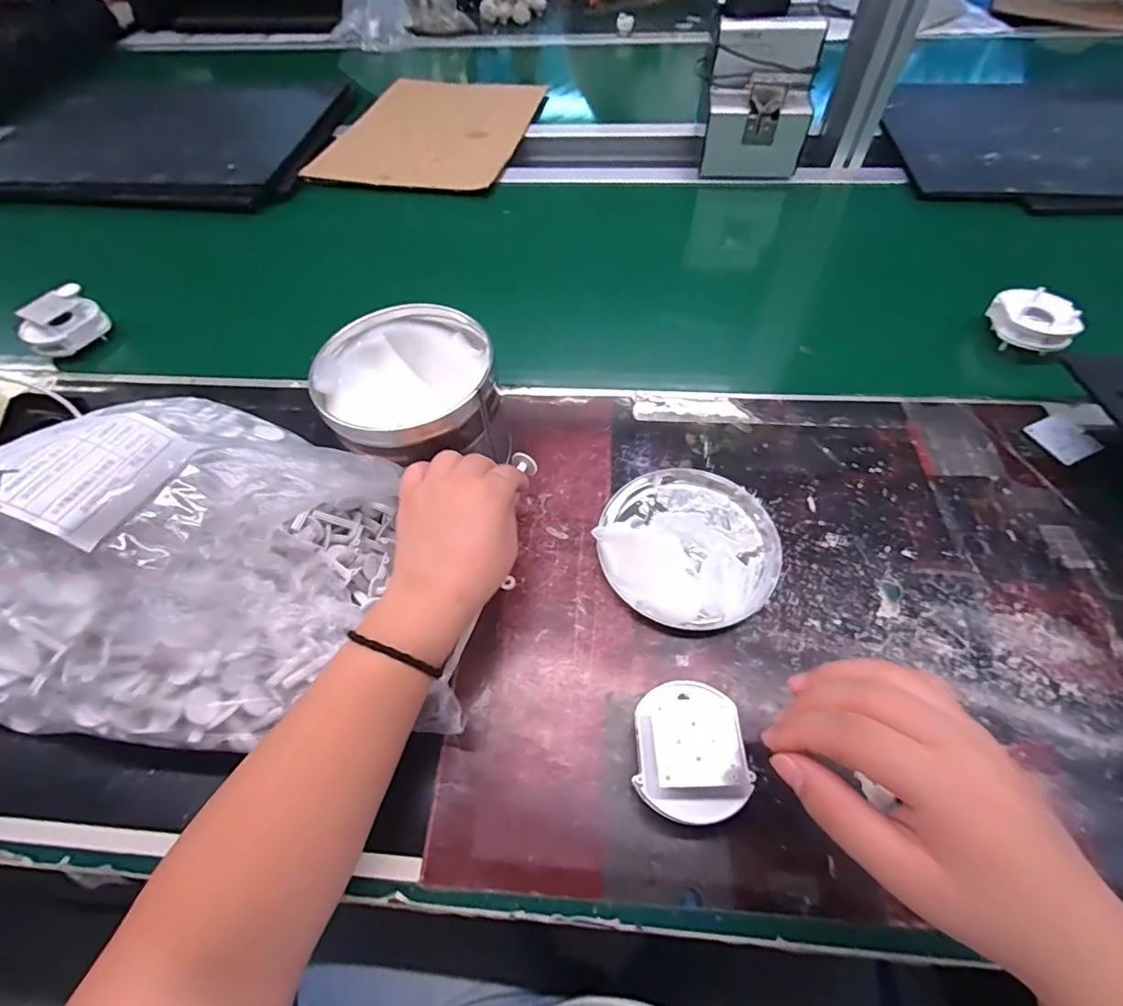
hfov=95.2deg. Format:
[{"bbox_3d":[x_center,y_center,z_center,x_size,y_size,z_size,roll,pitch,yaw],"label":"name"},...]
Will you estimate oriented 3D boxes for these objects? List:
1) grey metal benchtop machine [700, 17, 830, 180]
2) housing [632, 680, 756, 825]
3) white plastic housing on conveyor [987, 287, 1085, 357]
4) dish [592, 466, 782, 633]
[{"bbox_3d":[0.250,-0.502,0.653,0.125,0.147,0.074,7,57,7],"label":"grey metal benchtop machine"},{"bbox_3d":[0.072,0.140,0.291,0.060,0.042,0.067,3,57,4],"label":"housing"},{"bbox_3d":[0.438,-0.169,0.479,0.054,0.033,0.061,2,57,4],"label":"white plastic housing on conveyor"},{"bbox_3d":[0.092,0.027,0.376,0.127,0.021,0.125,-1,57,2],"label":"dish"}]

